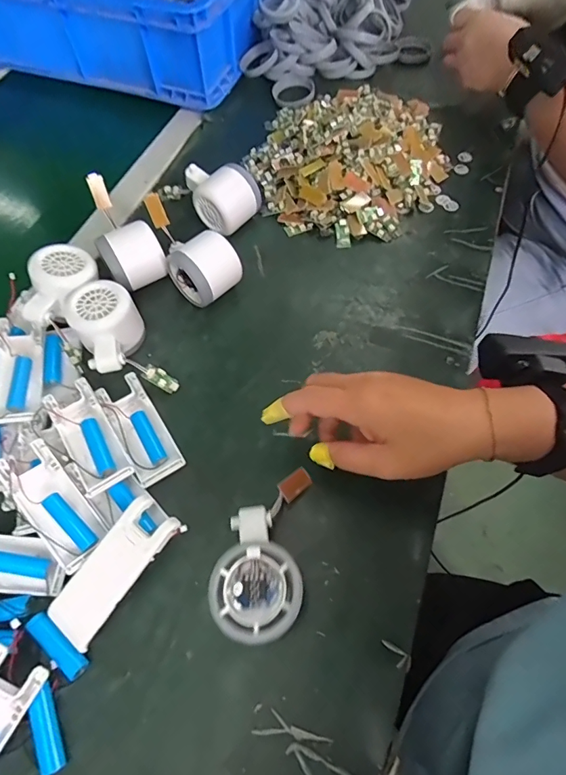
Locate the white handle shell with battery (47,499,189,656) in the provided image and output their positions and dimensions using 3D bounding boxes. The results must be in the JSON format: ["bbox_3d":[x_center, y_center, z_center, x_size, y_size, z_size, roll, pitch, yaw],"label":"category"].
[{"bbox_3d":[-0.122,0.131,0.316,0.041,0.026,0.101,35,71,14],"label":"white handle shell with battery"}]

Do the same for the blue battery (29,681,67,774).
[{"bbox_3d":[-0.151,0.216,0.277,0.014,0.014,0.052,-24,67,-9],"label":"blue battery"}]

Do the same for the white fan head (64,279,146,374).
[{"bbox_3d":[-0.160,-0.052,0.405,0.058,0.051,0.081,-27,64,-12],"label":"white fan head"}]

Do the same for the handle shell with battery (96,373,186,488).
[{"bbox_3d":[-0.125,0.035,0.378,0.038,0.014,0.101,-30,65,-15],"label":"handle shell with battery"}]

